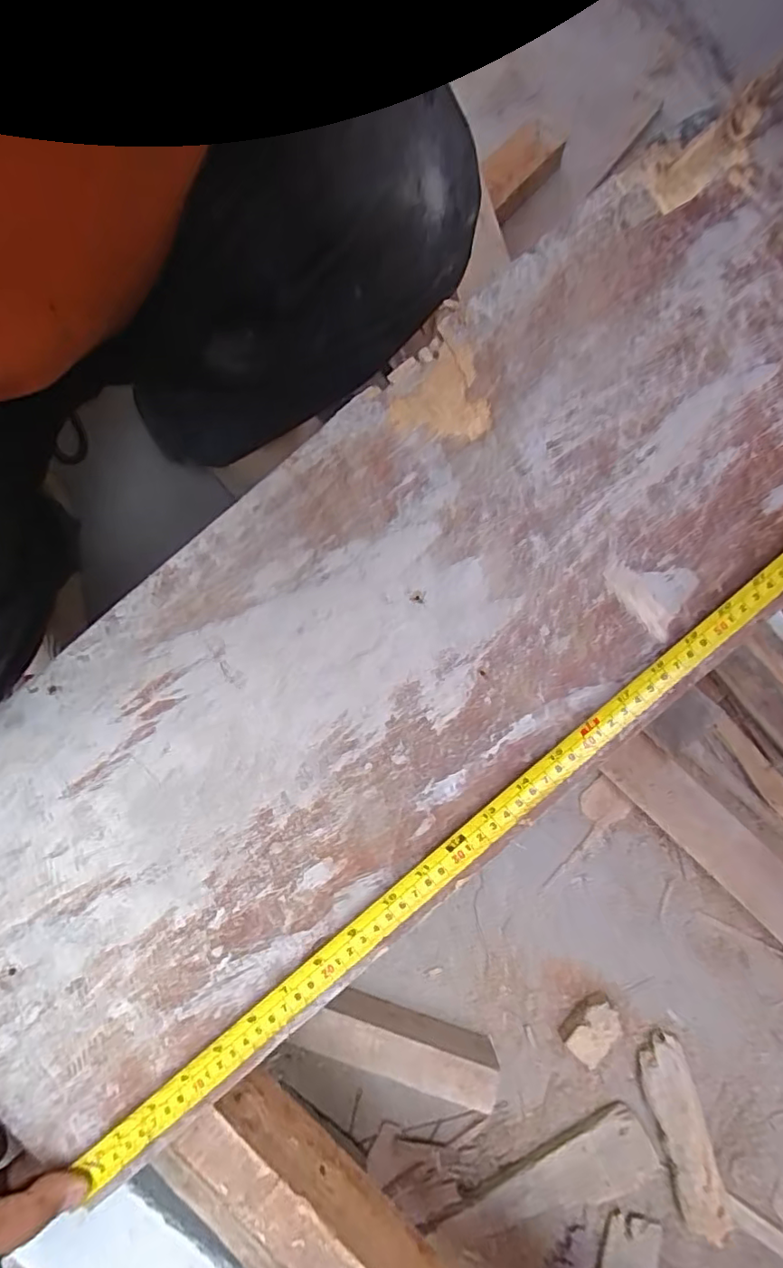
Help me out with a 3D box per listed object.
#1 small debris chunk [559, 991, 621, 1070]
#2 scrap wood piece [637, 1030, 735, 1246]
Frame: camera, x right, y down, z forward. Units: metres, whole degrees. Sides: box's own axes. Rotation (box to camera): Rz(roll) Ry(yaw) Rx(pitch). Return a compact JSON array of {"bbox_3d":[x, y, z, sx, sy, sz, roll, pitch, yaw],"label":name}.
[{"bbox_3d":[0.195,0.384,0.563,0.058,0.028,0.040,-40,81,-9],"label":"small debris chunk"},{"bbox_3d":[0.275,0.474,0.543,0.045,0.023,0.167,-14,78,-5],"label":"scrap wood piece"}]

